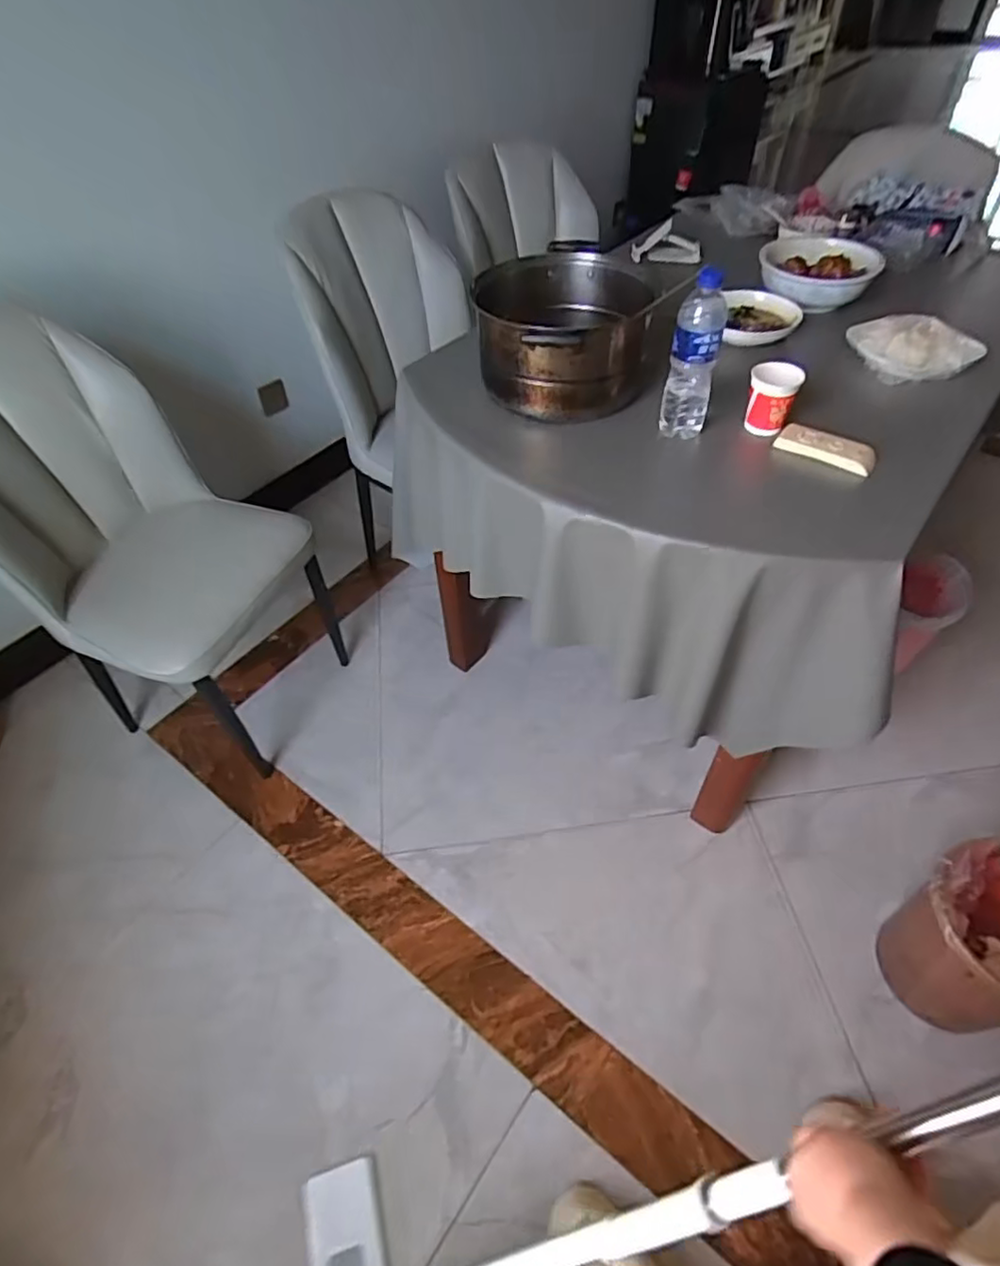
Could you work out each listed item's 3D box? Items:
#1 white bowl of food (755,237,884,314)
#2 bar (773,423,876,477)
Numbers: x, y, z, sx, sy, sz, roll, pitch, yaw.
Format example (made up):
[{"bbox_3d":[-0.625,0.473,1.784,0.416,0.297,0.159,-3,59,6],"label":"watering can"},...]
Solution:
[{"bbox_3d":[0.593,-0.676,1.178,0.206,0.064,0.207,0,50,1],"label":"white bowl of food"},{"bbox_3d":[0.457,-0.259,0.879,0.129,0.022,0.047,28,56,22],"label":"bar"}]

